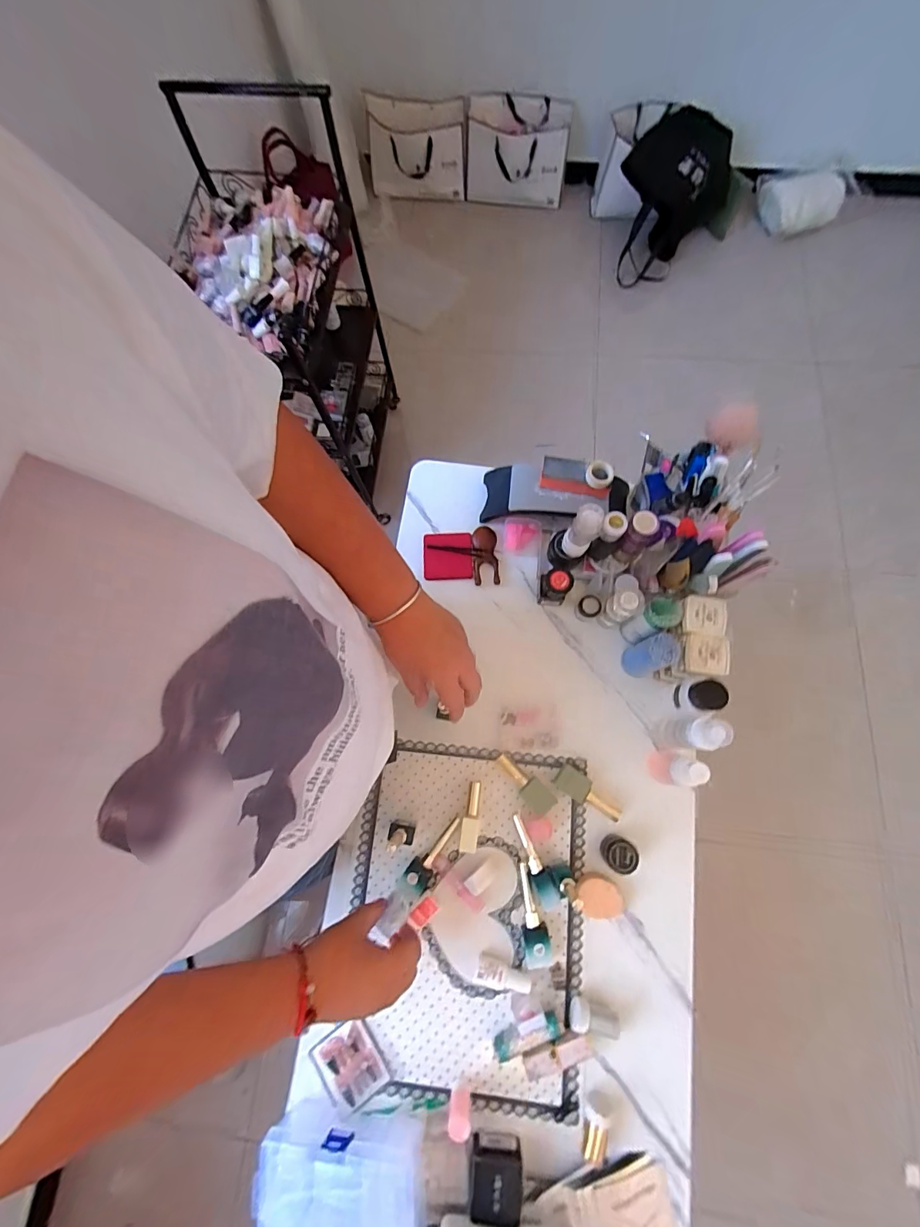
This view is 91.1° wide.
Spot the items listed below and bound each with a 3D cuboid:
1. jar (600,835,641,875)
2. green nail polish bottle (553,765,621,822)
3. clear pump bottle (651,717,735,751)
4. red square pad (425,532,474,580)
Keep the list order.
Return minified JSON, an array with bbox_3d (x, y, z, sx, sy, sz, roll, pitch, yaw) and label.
[{"bbox_3d":[0.197,0.295,0.551,0.041,0.033,0.036,32,78,10],"label":"jar"},{"bbox_3d":[0.164,0.233,0.579,0.086,0.019,0.032,36,79,11],"label":"green nail polish bottle"},{"bbox_3d":[0.269,0.141,0.532,0.030,0.132,0.035,8,75,4],"label":"clear pump bottle"},{"bbox_3d":[-0.018,-0.086,0.681,0.073,0.009,0.075,-2,75,2],"label":"red square pad"}]

